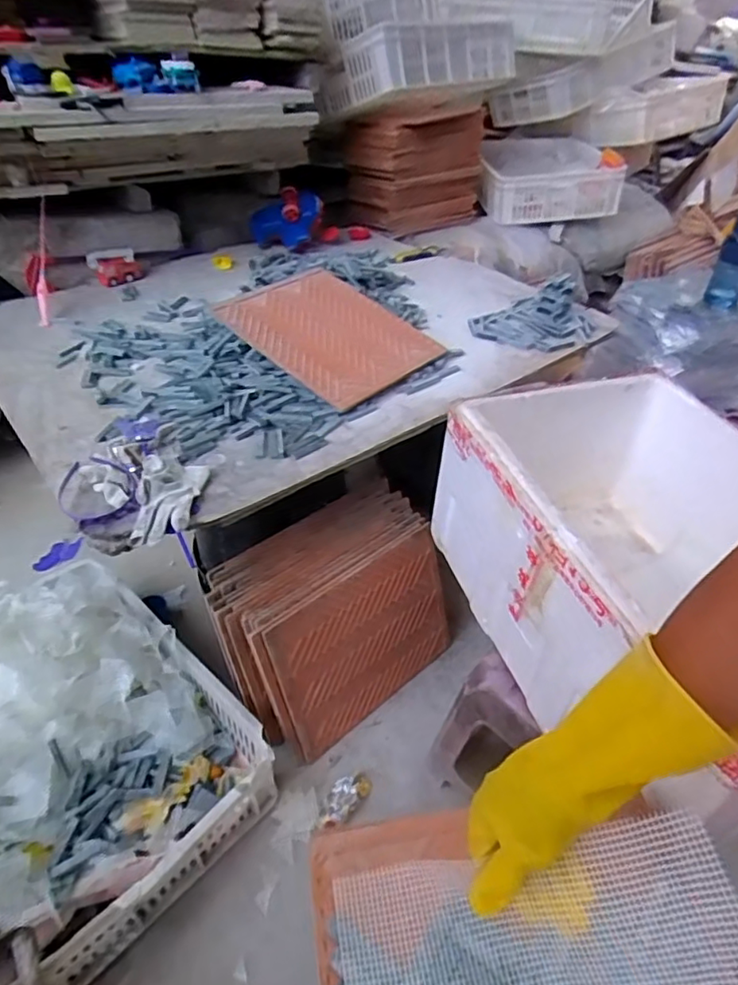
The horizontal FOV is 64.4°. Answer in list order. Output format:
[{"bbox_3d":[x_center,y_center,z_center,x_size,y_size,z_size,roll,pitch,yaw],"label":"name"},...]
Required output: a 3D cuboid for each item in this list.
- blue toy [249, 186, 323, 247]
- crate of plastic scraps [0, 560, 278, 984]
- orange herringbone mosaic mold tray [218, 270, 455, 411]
[{"bbox_3d":[-0.203,-0.683,1.467,0.101,0.108,0.183,23,45,22],"label":"blue toy"},{"bbox_3d":[-0.454,0.355,0.842,0.497,0.188,0.432,30,49,30],"label":"crate of plastic scraps"},{"bbox_3d":[-0.068,-0.292,1.040,0.341,0.015,0.294,41,51,18],"label":"orange herringbone mosaic mold tray"}]

